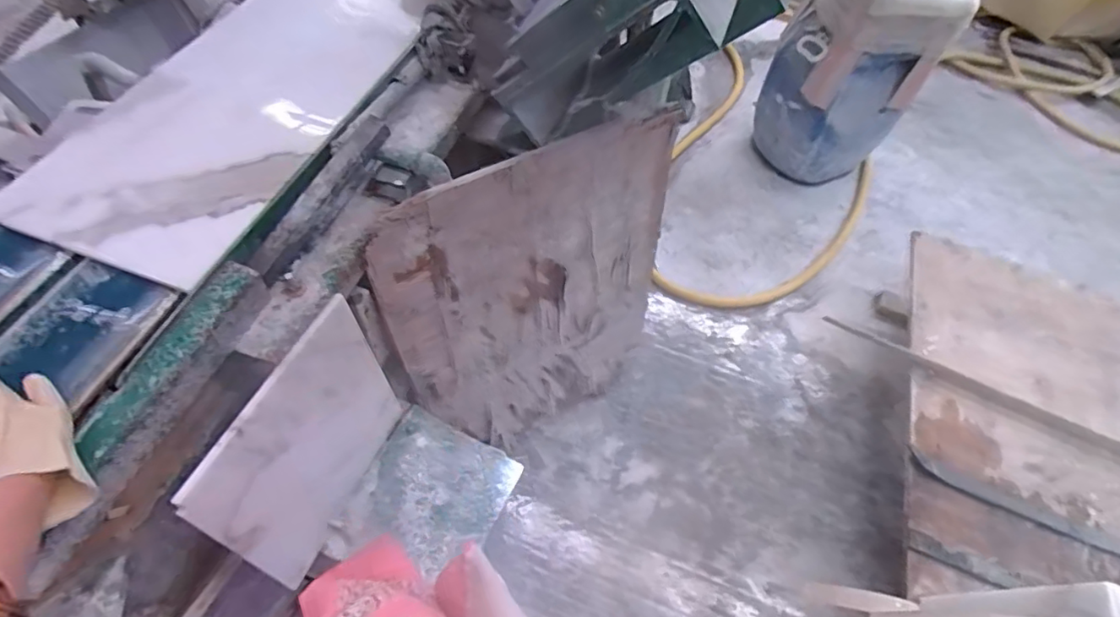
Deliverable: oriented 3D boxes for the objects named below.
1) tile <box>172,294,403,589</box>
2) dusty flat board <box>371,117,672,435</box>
[{"bbox_3d":[-0.334,0.184,0.787,0.016,0.300,0.305,12,52,15],"label":"tile"},{"bbox_3d":[-0.037,0.020,1.119,0.530,0.750,0.032,-24,54,-18],"label":"dusty flat board"}]

